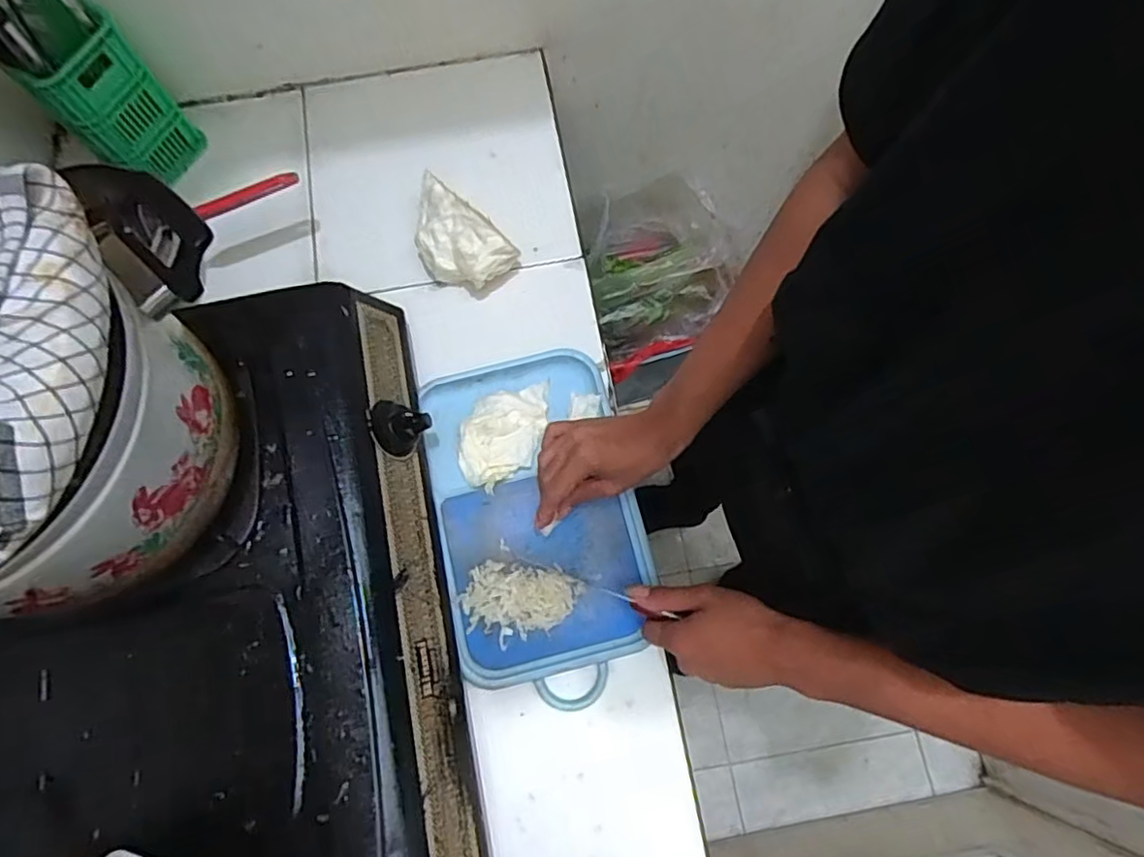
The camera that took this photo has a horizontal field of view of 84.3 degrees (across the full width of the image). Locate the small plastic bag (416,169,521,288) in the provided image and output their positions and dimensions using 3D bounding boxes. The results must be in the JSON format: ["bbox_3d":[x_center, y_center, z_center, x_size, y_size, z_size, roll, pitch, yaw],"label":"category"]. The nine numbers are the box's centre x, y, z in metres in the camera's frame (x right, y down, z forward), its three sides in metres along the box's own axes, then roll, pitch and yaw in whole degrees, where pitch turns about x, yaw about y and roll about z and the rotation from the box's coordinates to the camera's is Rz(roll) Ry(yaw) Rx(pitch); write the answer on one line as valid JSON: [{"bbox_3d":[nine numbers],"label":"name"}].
[{"bbox_3d":[-0.124,-0.196,0.685,0.122,0.087,0.070,38,78,11],"label":"small plastic bag"}]

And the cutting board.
[{"bbox_3d":[-0.034,0.091,0.623,0.191,0.031,0.336,-14,75,-3],"label":"cutting board"}]

